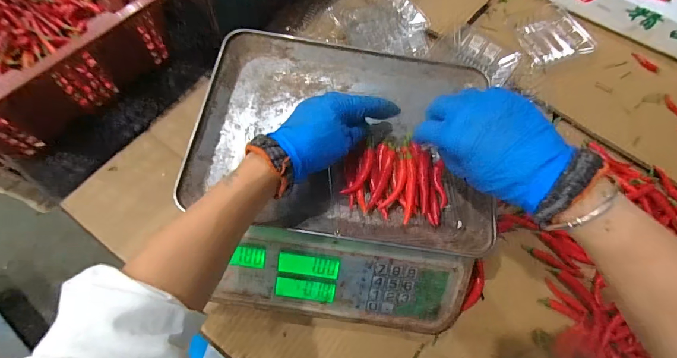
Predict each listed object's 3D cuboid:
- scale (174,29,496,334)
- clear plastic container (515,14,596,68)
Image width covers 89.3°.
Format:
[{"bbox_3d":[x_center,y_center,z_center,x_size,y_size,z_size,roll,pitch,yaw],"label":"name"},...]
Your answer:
[{"bbox_3d":[0.001,0.003,0.425,0.322,0.129,0.319,8,68,-1],"label":"scale"},{"bbox_3d":[0.380,-0.246,0.605,0.121,0.023,0.094,-13,70,-9],"label":"clear plastic container"}]

